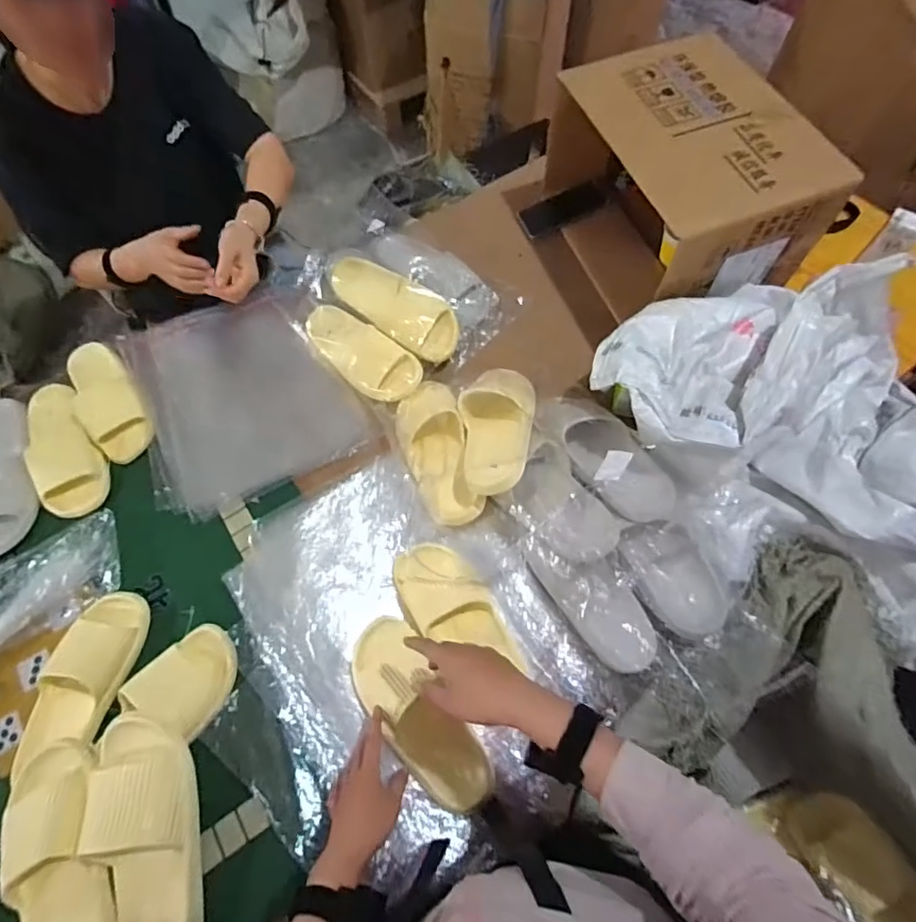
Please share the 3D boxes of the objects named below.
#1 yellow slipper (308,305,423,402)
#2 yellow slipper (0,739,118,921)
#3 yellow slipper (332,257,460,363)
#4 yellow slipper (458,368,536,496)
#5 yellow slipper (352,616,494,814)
[{"bbox_3d":[-0.164,-0.179,0.900,0.223,0.046,0.098,34,98,15],"label":"yellow slipper"},{"bbox_3d":[-0.452,0.464,0.600,0.101,0.096,0.267,-22,65,-8],"label":"yellow slipper"},{"bbox_3d":[-0.108,-0.259,0.894,0.234,0.068,0.099,35,71,18],"label":"yellow slipper"},{"bbox_3d":[0.056,-0.052,0.792,0.111,0.059,0.223,5,65,5],"label":"yellow slipper"},{"bbox_3d":[-0.050,0.303,0.635,0.084,0.056,0.236,-34,74,-13],"label":"yellow slipper"}]

